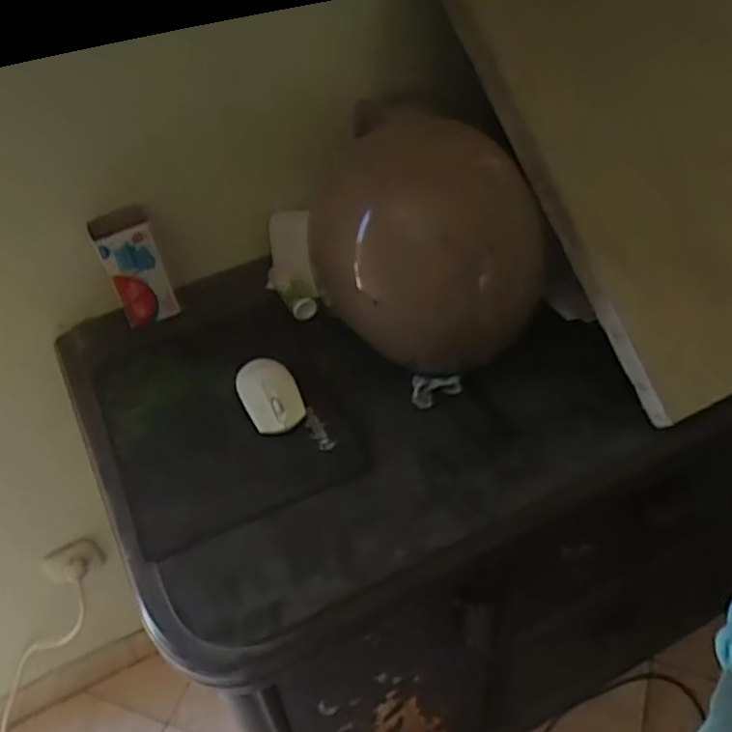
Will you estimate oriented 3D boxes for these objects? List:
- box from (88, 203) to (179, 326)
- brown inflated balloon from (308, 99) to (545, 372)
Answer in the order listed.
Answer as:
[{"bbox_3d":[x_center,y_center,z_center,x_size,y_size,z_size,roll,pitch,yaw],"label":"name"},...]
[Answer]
[{"bbox_3d":[-0.271,-0.117,0.884,0.068,0.135,0.043,-18,47,-13],"label":"box"},{"bbox_3d":[0.067,-0.149,0.839,0.238,0.220,0.270,-3,46,1],"label":"brown inflated balloon"}]

